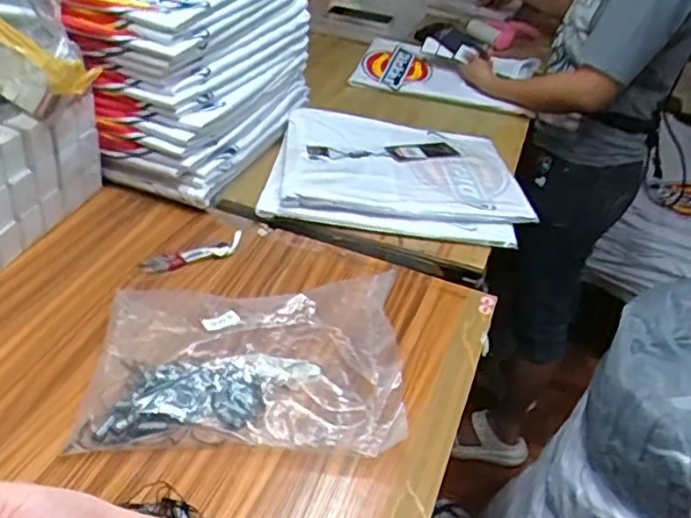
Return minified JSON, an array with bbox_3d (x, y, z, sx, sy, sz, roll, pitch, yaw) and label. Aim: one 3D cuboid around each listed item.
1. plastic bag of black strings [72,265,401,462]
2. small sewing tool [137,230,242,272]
[{"bbox_3d":[-0.090,0.089,0.608,0.275,0.063,0.177,4,35,-6],"label":"plastic bag of black strings"},{"bbox_3d":[-0.170,-0.004,0.768,0.130,0.017,0.031,-21,44,-35],"label":"small sewing tool"}]

